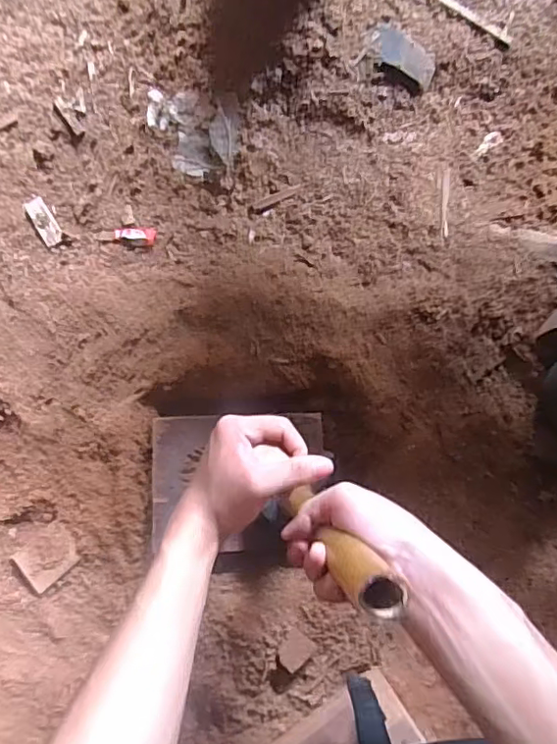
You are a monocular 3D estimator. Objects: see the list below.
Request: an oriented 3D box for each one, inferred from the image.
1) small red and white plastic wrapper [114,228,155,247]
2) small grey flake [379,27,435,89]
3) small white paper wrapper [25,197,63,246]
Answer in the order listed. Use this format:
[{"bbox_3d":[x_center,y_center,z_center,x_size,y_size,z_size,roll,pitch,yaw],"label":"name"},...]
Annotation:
[{"bbox_3d":[-0.165,-0.154,0.642,0.048,0.008,0.023,3,83,-1],"label":"small red and white plastic wrapper"},{"bbox_3d":[0.151,-0.374,0.663,0.082,0.010,0.041,29,82,-18],"label":"small grey flake"},{"bbox_3d":[-0.275,-0.177,0.656,0.023,0.007,0.066,-32,85,-5],"label":"small white paper wrapper"}]

